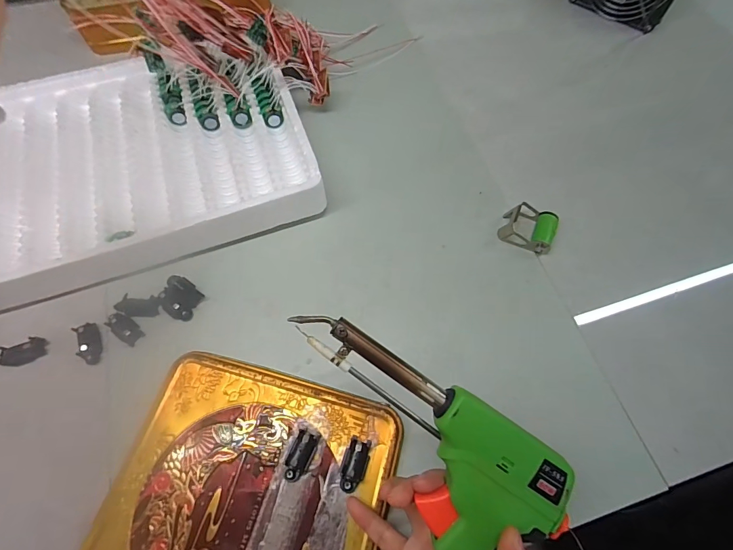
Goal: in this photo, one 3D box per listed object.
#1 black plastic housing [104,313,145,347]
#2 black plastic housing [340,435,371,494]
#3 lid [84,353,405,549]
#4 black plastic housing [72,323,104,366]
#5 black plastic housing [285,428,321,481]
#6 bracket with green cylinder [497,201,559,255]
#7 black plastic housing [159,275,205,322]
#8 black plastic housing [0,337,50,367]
[{"bbox_3d":[-0.211,0.046,0.336,0.031,0.011,0.018,34,68,16],"label":"black plastic housing"},{"bbox_3d":[-0.008,0.137,0.280,0.018,0.013,0.036,13,64,7],"label":"black plastic housing"},{"bbox_3d":[-0.092,0.185,0.260,0.189,0.014,0.236,14,64,8],"label":"lid"},{"bbox_3d":[-0.236,0.059,0.330,0.017,0.008,0.035,-17,80,-8],"label":"black plastic housing"},{"bbox_3d":[-0.048,0.131,0.281,0.015,0.015,0.035,20,65,11],"label":"black plastic housing"},{"bbox_3d":[0.158,-0.048,0.373,0.048,0.021,0.045,27,66,14],"label":"bracket with green cylinder"},{"bbox_3d":[-0.169,0.020,0.348,0.033,0.013,0.032,21,65,11],"label":"black plastic housing"},{"bbox_3d":[-0.294,0.066,0.330,0.036,0.008,0.018,-21,65,-10],"label":"black plastic housing"}]

